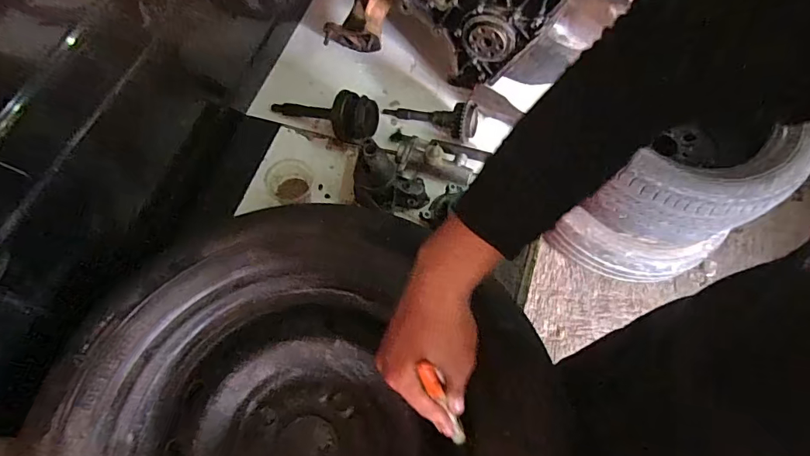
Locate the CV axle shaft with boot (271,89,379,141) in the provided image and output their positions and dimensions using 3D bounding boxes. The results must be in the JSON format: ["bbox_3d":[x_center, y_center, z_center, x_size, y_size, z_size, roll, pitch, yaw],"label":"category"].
[{"bbox_3d":[-0.132,-0.203,0.814,0.200,0.065,0.072,12,62,27],"label":"CV axle shaft with boot"}]

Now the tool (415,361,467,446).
[{"bbox_3d":[0.036,0.161,0.421,0.014,0.134,0.011,-38,43,-17],"label":"tool"}]

